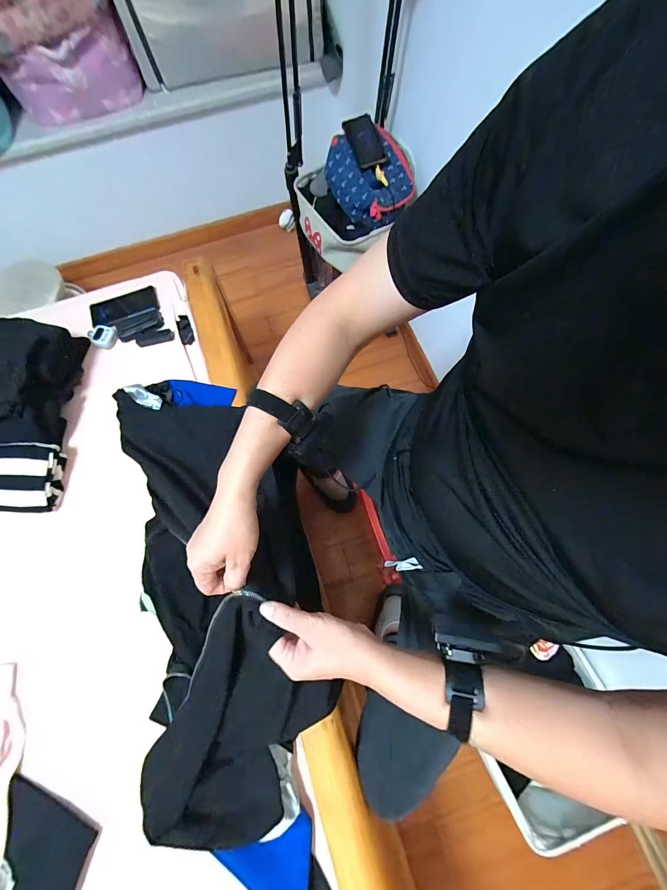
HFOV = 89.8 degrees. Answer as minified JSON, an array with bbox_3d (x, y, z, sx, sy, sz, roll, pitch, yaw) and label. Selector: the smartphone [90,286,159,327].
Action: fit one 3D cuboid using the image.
[{"bbox_3d":[-0.520,-0.346,0.834,0.161,0.012,0.092,-22,71,-6],"label":"smartphone"}]

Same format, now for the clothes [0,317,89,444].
[{"bbox_3d":[-0.698,-0.132,0.699,0.234,0.152,0.273,4,71,3],"label":"clothes"}]

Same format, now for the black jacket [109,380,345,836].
[{"bbox_3d":[-0.200,0.195,0.583,0.315,0.098,0.745,-15,74,-4],"label":"black jacket"}]

